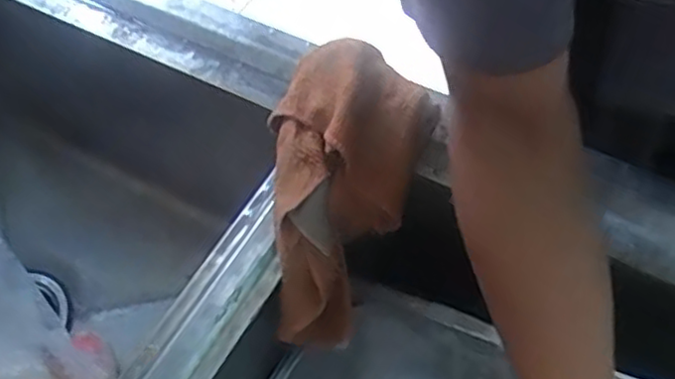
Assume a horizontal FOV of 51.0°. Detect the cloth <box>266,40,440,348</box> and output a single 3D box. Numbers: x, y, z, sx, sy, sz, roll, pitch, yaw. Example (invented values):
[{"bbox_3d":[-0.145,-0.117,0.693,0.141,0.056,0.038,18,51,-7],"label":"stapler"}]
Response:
[{"bbox_3d":[-0.003,-0.004,0.480,0.100,0.046,0.209,21,80,-14],"label":"cloth"}]

